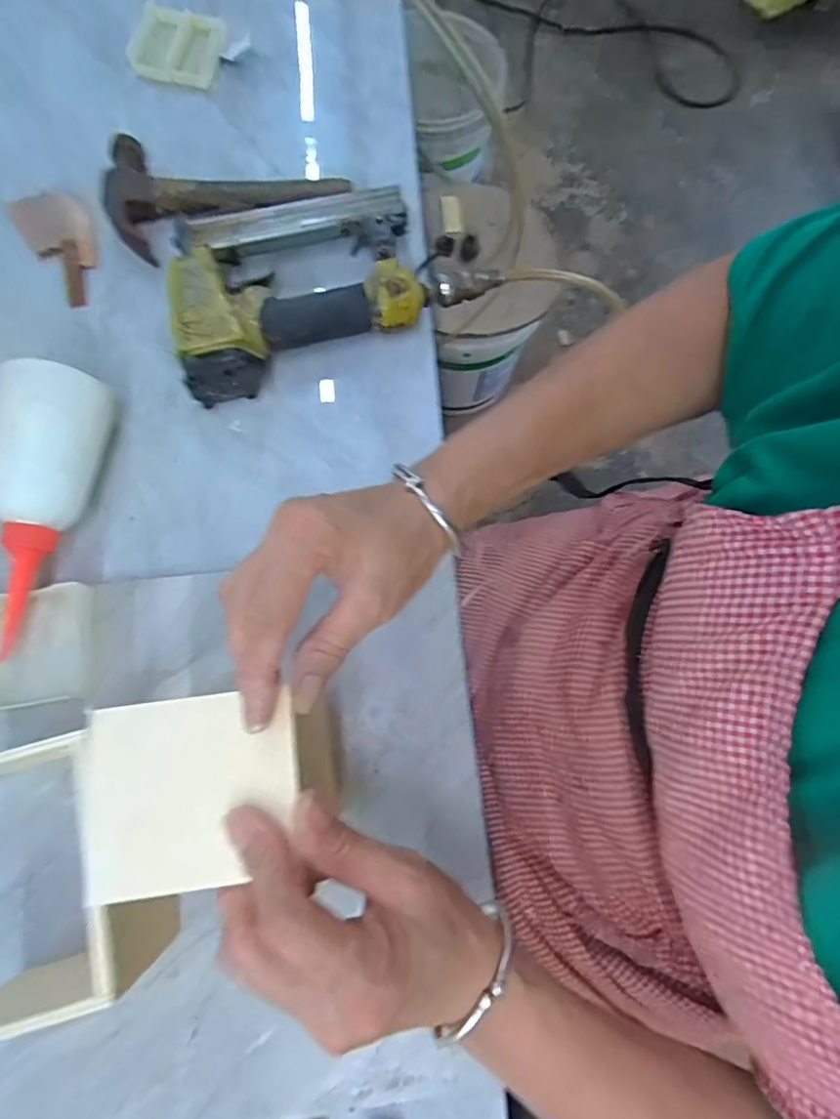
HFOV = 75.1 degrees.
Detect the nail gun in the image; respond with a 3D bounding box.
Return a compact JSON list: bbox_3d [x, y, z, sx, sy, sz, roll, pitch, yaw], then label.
[{"bbox_3d":[-0.094,-0.210,0.403,0.191,0.048,0.143,-24,77,-8],"label":"nail gun"}]

